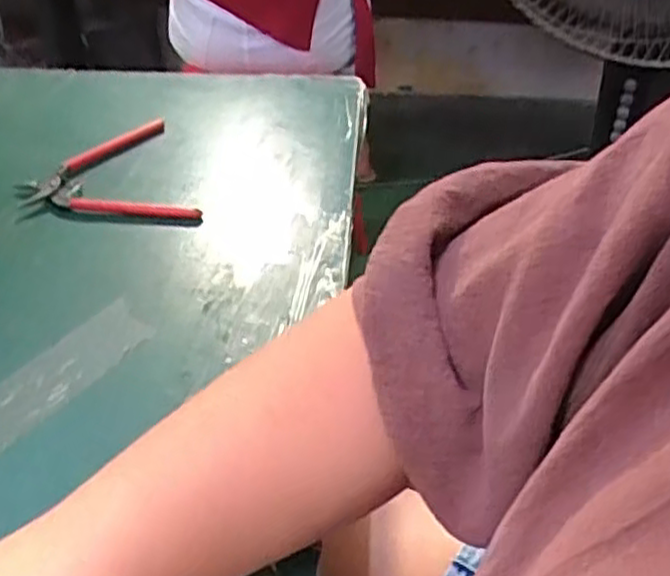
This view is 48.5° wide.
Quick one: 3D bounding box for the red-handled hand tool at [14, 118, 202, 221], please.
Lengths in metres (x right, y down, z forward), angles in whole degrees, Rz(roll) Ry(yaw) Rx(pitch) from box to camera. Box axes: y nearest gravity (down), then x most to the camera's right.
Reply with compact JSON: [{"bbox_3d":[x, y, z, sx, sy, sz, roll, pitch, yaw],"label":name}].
[{"bbox_3d":[-0.180,-0.082,0.577,0.123,0.018,0.132,-15,43,-18],"label":"red-handled hand tool"}]

